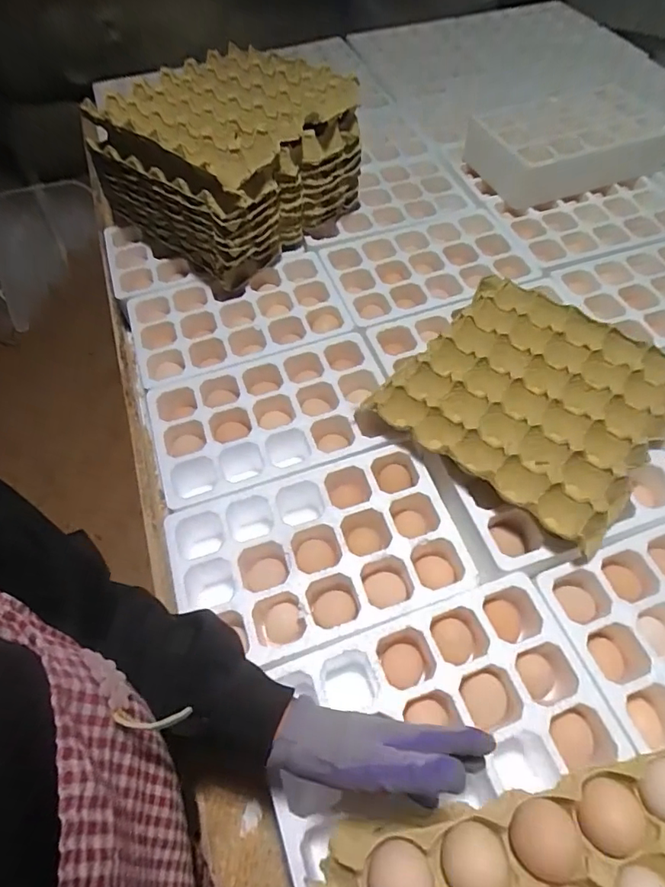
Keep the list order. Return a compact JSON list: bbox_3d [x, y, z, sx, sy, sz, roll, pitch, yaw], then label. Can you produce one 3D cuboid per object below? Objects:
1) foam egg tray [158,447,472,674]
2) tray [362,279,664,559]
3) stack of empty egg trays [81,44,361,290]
[{"bbox_3d":[-0.018,0.123,0.545,0.293,0.068,0.186,-18,59,-9],"label":"foam egg tray"},{"bbox_3d":[0.237,-0.057,0.588,0.281,0.041,0.289,36,64,20],"label":"tray"},{"bbox_3d":[-0.154,-0.423,0.762,0.293,0.186,0.294,36,64,20],"label":"stack of empty egg trays"}]

